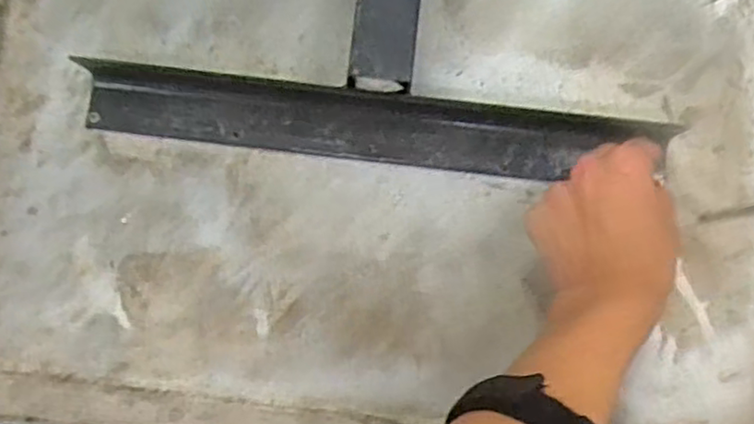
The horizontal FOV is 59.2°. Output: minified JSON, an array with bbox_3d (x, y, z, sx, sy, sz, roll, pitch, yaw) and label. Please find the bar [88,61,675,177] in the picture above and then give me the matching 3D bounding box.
[{"bbox_3d":[-0.004,-0.063,0.447,0.391,0.036,0.048,6,82,2],"label":"bar"}]

